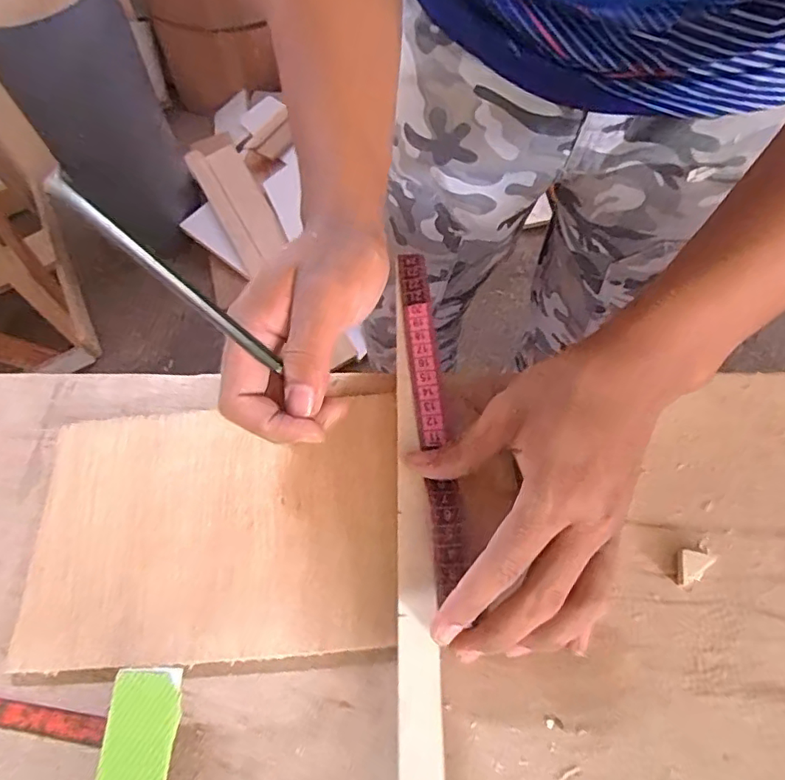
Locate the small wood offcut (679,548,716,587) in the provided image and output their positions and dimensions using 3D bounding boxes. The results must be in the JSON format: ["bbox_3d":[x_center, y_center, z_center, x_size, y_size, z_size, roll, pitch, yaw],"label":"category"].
[{"bbox_3d":[0.161,0.095,0.291,0.017,0.006,0.021,18,65,12],"label":"small wood offcut"}]

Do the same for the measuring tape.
[{"bbox_3d":[0.022,0.005,0.330,0.017,0.009,0.219,-5,61,1],"label":"measuring tape"}]

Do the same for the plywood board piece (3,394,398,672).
[{"bbox_3d":[-0.103,0.078,0.318,0.207,0.008,0.142,-4,63,2],"label":"plywood board piece"}]

